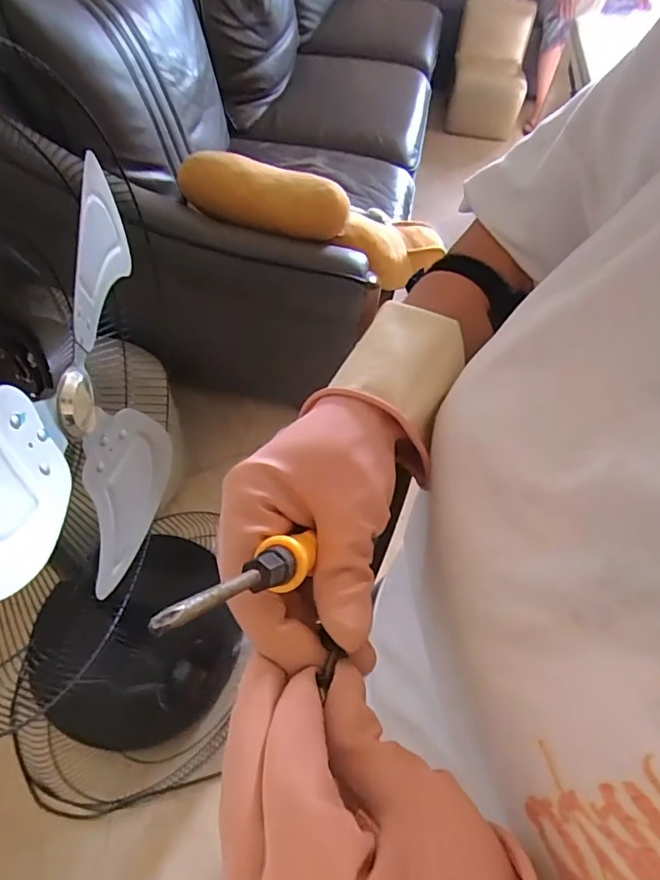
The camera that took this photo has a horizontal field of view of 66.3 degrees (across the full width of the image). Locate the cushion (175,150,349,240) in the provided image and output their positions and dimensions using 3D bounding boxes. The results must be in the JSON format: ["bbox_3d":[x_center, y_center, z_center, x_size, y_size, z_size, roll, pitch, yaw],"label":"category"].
[{"bbox_3d":[-0.123,-0.451,0.946,0.311,0.089,0.116,8,55,0],"label":"cushion"}]

